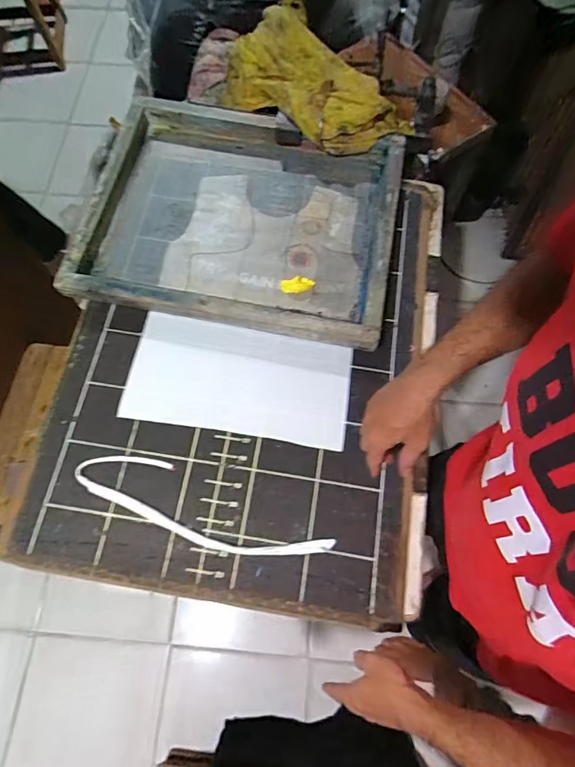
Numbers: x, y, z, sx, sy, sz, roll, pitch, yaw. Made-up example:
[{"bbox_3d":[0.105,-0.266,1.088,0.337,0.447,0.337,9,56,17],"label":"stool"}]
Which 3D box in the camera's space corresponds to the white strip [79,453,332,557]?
[{"bbox_3d":[-0.131,0.192,0.654,0.394,0.004,0.088,23,72,9],"label":"white strip"}]

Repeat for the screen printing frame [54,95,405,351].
[{"bbox_3d":[-0.082,-0.312,0.818,0.552,0.049,0.445,10,70,4],"label":"screen printing frame"}]

